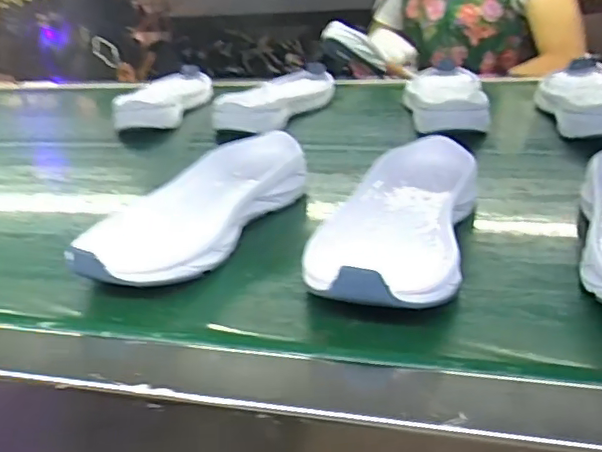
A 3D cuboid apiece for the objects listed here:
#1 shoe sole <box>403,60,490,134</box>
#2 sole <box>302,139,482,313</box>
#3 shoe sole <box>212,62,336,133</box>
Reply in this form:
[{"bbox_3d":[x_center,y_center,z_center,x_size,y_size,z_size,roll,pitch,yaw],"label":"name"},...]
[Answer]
[{"bbox_3d":[0.162,-0.147,0.661,0.086,0.037,0.194,0,25,7],"label":"shoe sole"},{"bbox_3d":[0.066,-0.005,0.373,0.078,0.040,0.201,6,27,19],"label":"sole"},{"bbox_3d":[-0.026,-0.153,0.701,0.084,0.037,0.201,12,29,28],"label":"shoe sole"}]

